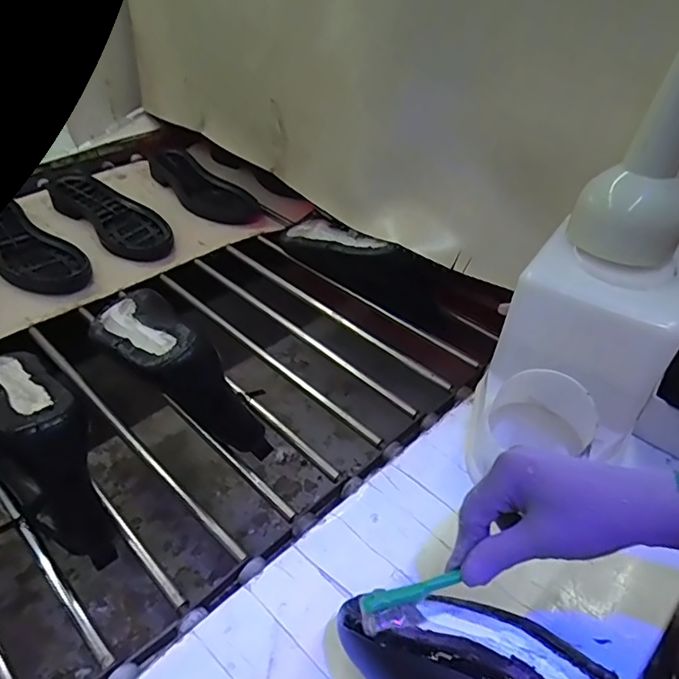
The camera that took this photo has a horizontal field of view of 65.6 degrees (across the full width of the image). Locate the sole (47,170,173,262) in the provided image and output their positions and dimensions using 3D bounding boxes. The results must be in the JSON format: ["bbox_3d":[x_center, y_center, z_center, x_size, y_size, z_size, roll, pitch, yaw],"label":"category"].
[{"bbox_3d":[-0.356,-0.197,0.824,0.265,0.041,0.097,32,50,28],"label":"sole"}]

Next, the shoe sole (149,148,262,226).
[{"bbox_3d":[-0.247,-0.266,0.908,0.274,0.039,0.095,33,50,29],"label":"shoe sole"}]

